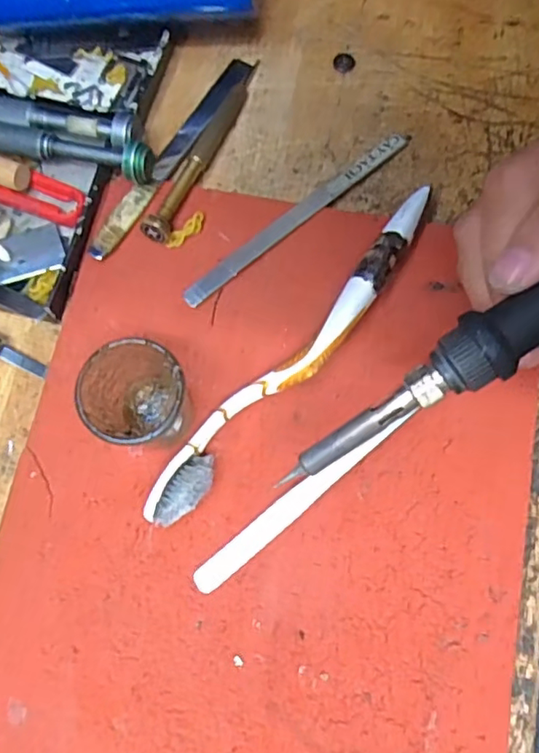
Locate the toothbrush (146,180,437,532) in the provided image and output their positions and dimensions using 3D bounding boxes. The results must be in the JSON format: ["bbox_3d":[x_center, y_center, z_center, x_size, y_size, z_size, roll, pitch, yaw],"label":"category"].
[{"bbox_3d":[0.013,-0.010,0.239,0.020,0.016,0.175,41,79,11],"label":"toothbrush"}]

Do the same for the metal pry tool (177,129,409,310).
[{"bbox_3d":[0.013,-0.074,0.263,0.128,0.004,0.010,-40,77,-9],"label":"metal pry tool"}]

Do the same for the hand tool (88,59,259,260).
[{"bbox_3d":[-0.045,-0.106,0.273,0.014,0.005,0.126,30,77,9],"label":"hand tool"}]

